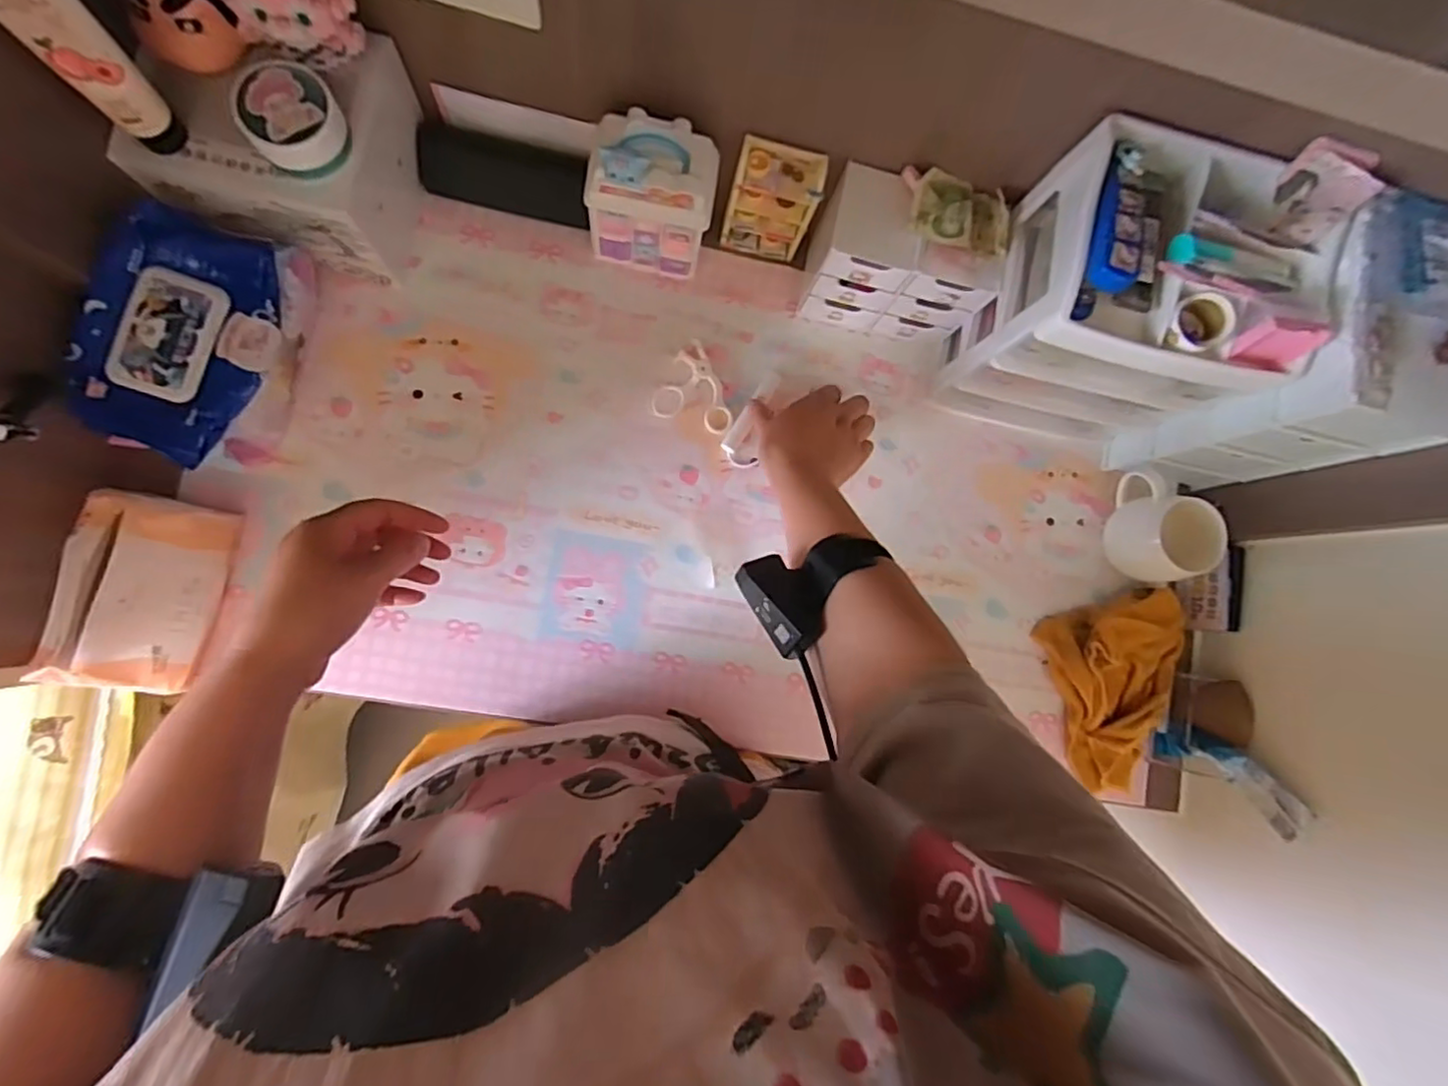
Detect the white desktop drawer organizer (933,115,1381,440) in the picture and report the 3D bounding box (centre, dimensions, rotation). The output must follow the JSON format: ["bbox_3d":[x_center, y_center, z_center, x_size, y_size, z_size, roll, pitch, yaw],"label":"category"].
[{"bbox_3d":[0.359,-0.214,0.601,0.222,0.243,0.160,10,85,-8],"label":"white desktop drawer organizer"}]

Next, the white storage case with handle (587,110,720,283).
[{"bbox_3d":[-0.066,-0.318,0.588,0.110,0.141,0.071,9,85,-8],"label":"white storage case with handle"}]

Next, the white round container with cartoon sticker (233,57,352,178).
[{"bbox_3d":[-0.318,-0.313,0.481,0.064,0.050,0.067,1,85,-8],"label":"white round container with cartoon sticker"}]

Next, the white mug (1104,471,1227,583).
[{"bbox_3d":[0.464,-0.012,0.687,0.082,0.090,0.111,13,85,-8],"label":"white mug"}]

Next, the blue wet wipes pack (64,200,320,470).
[{"bbox_3d":[-0.436,-0.169,0.535,0.127,0.095,0.197,13,89,-22],"label":"blue wet wipes pack"}]

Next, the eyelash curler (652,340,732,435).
[{"bbox_3d":[-0.035,-0.146,0.647,0.072,0.017,0.090,-29,91,-10],"label":"eyelash curler"}]

